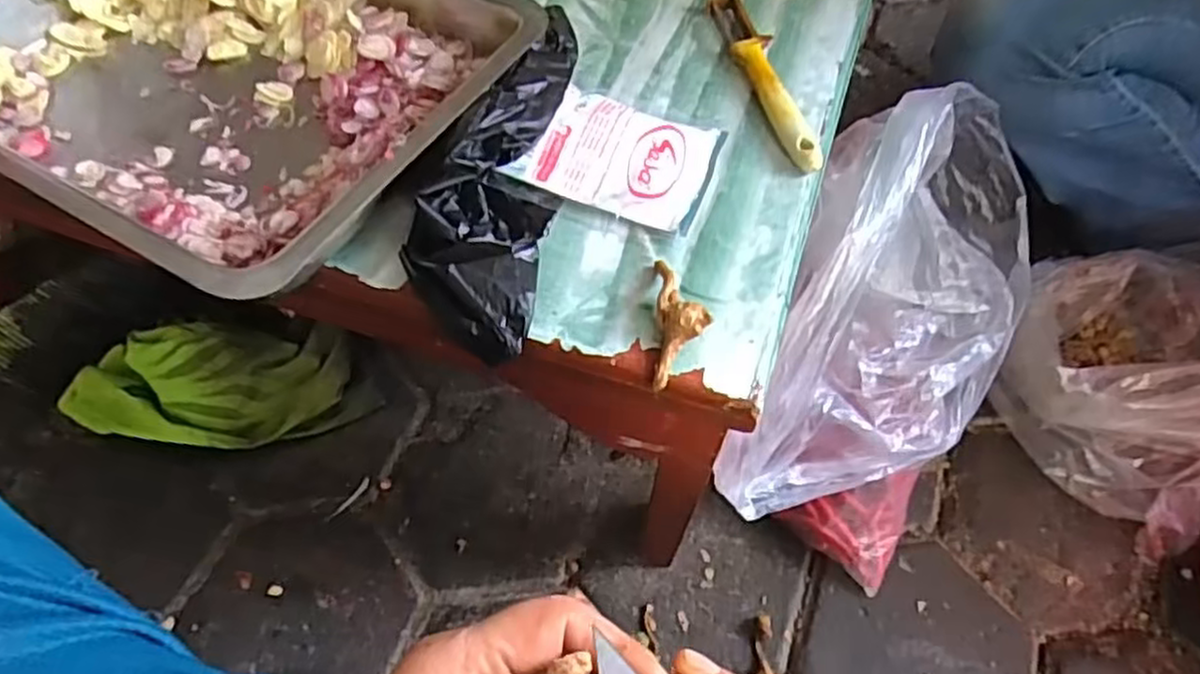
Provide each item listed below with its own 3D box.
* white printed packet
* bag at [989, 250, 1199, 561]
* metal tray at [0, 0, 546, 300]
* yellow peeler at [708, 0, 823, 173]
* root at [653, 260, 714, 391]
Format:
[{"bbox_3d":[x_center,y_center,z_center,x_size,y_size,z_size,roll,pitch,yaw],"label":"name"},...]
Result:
[{"bbox_3d":[0.013,-0.110,0.455,0.108,0.021,0.080,17,60,10],"label":"white printed packet"},{"bbox_3d":[0.529,0.028,0.725,0.247,0.129,0.236,-38,66,-21],"label":"bag"},{"bbox_3d":[-0.227,-0.169,0.462,0.324,0.053,0.262,30,62,17],"label":"metal tray"},{"bbox_3d":[0.110,-0.174,0.502,0.027,0.016,0.167,-9,59,-6],"label":"yellow peeler"},{"bbox_3d":[0.044,-0.009,0.396,0.027,0.017,0.074,4,58,1],"label":"root"}]

